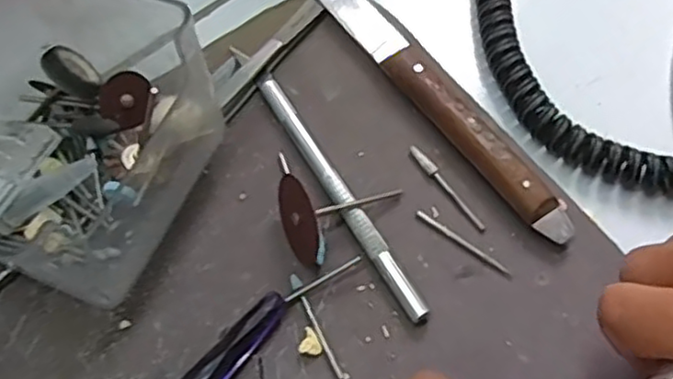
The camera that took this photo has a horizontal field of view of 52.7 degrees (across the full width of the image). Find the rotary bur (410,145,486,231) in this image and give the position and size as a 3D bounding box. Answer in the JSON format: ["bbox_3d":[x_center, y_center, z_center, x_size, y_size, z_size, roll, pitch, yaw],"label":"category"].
[{"bbox_3d":[0.044,-0.002,0.270,0.005,0.004,0.044,-35,72,-14],"label":"rotary bur"}]

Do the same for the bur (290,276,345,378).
[{"bbox_3d":[-0.007,0.050,0.249,0.004,0.004,0.042,-25,70,-11],"label":"bur"}]

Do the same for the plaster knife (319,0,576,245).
[{"bbox_3d":[0.043,-0.039,0.281,0.023,0.014,0.149,-35,72,-14],"label":"plaster knife"}]

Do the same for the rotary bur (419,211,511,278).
[{"bbox_3d":[0.049,0.020,0.262,0.041,0.004,0.004,35,71,13],"label":"rotary bur"}]

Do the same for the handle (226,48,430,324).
[{"bbox_3d":[-0.005,-0.007,0.272,0.008,0.006,0.137,-30,71,-12],"label":"handle"}]

